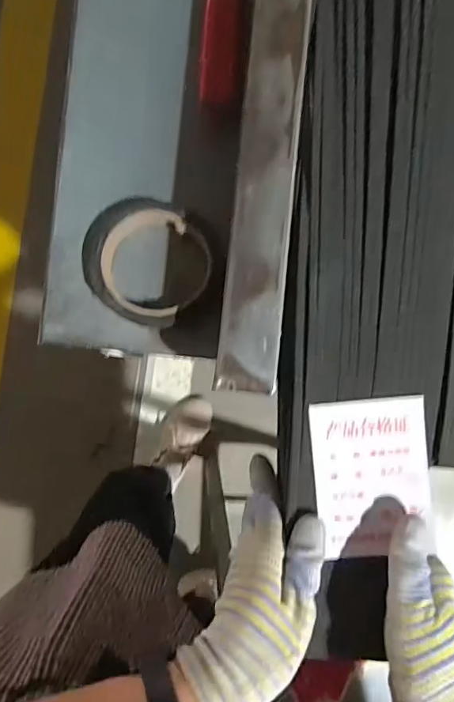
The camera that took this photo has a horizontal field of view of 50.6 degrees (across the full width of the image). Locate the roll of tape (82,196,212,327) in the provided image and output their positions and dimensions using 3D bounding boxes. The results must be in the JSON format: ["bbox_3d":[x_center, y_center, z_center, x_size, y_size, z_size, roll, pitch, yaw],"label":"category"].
[{"bbox_3d":[-0.064,-0.070,0.370,0.102,0.026,0.090,22,88,1],"label":"roll of tape"}]

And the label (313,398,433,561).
[{"bbox_3d":[0.099,0.086,0.327,0.076,0.009,0.106,-5,88,0],"label":"label"}]

